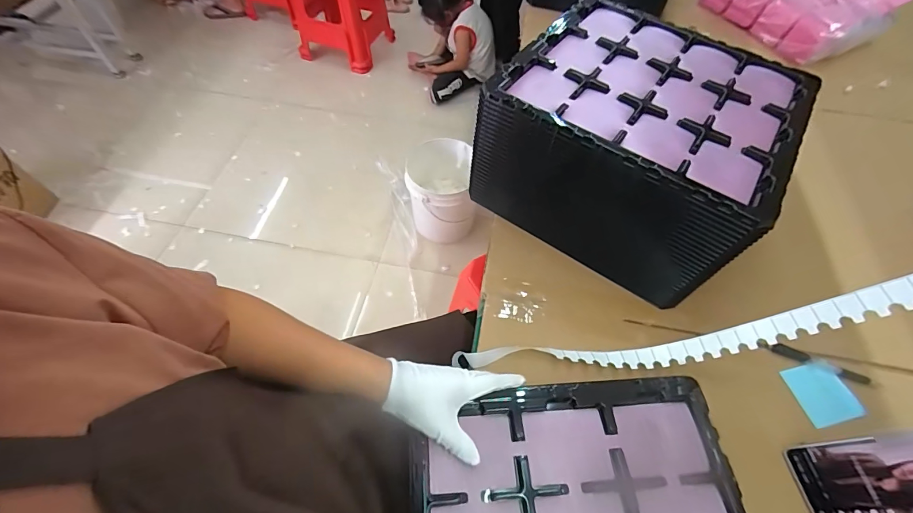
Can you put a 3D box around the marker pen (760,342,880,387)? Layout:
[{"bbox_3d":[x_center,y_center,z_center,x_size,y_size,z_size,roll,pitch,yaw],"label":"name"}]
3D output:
[{"bbox_3d":[0.511,0.151,0.547,0.148,0.012,0.021,21,60,11],"label":"marker pen"}]

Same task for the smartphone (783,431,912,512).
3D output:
[{"bbox_3d":[0.458,0.236,0.414,0.015,0.166,0.078,12,53,-30],"label":"smartphone"}]

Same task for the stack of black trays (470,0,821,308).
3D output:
[{"bbox_3d":[0.272,-0.177,0.612,0.370,0.203,0.353,33,63,17],"label":"stack of black trays"}]

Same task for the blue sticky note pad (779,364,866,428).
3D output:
[{"bbox_3d":[0.499,0.186,0.532,0.074,0.007,0.076,-11,59,-9],"label":"blue sticky note pad"}]

